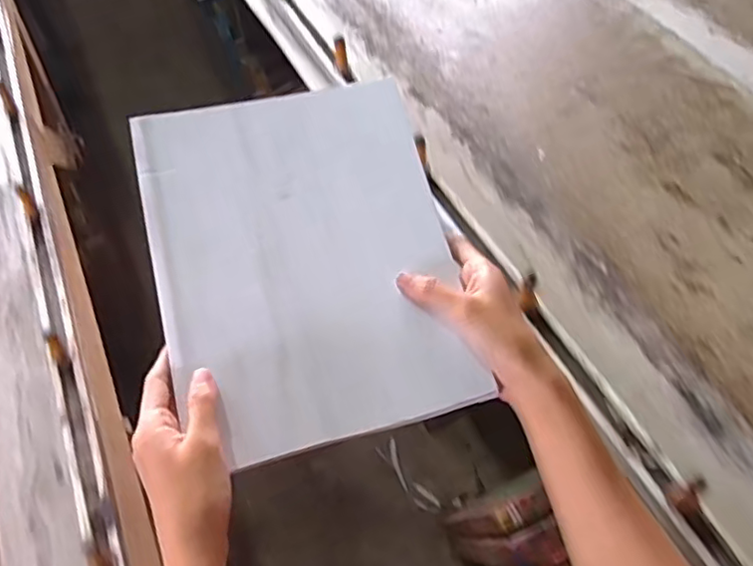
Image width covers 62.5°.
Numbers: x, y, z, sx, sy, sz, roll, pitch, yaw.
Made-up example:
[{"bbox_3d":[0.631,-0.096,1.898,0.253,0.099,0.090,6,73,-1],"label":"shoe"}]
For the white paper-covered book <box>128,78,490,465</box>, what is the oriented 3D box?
[{"bbox_3d":[-0.051,-0.022,0.437,0.201,0.010,0.261,-12,70,-11],"label":"white paper-covered book"}]

